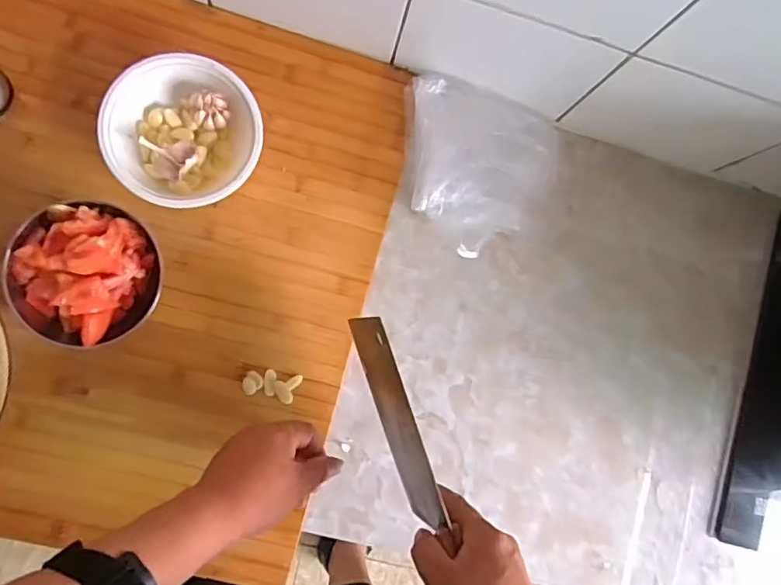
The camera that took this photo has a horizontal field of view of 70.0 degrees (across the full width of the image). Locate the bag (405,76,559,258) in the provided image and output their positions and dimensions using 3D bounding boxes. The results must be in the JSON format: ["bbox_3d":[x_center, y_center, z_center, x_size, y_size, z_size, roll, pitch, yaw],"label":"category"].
[{"bbox_3d":[0.097,-0.136,0.607,0.166,0.048,0.180,6,87,-9],"label":"bag"}]

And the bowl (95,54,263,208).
[{"bbox_3d":[-0.199,-0.151,0.550,0.137,0.072,0.139,0,88,-9],"label":"bowl"}]

